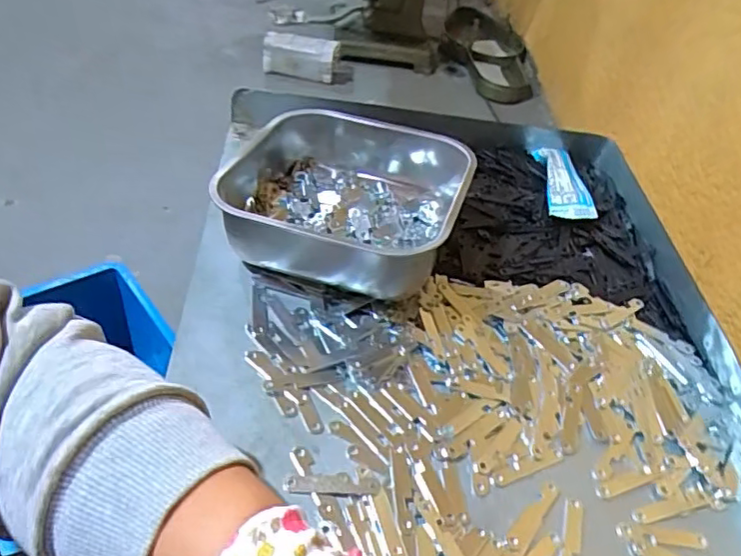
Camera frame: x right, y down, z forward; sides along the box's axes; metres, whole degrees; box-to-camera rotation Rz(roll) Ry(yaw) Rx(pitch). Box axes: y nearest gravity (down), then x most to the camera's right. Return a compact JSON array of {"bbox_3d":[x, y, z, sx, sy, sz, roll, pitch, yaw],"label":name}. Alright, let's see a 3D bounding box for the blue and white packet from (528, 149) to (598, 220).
[{"bbox_3d":[0.186,-0.094,0.591,0.039,0.021,0.119,8,43,-5],"label":"blue and white packet"}]

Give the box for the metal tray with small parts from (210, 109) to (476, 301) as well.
[{"bbox_3d":[-0.023,-0.067,0.492,0.185,0.066,0.188,19,43,7],"label":"metal tray with small parts"}]

